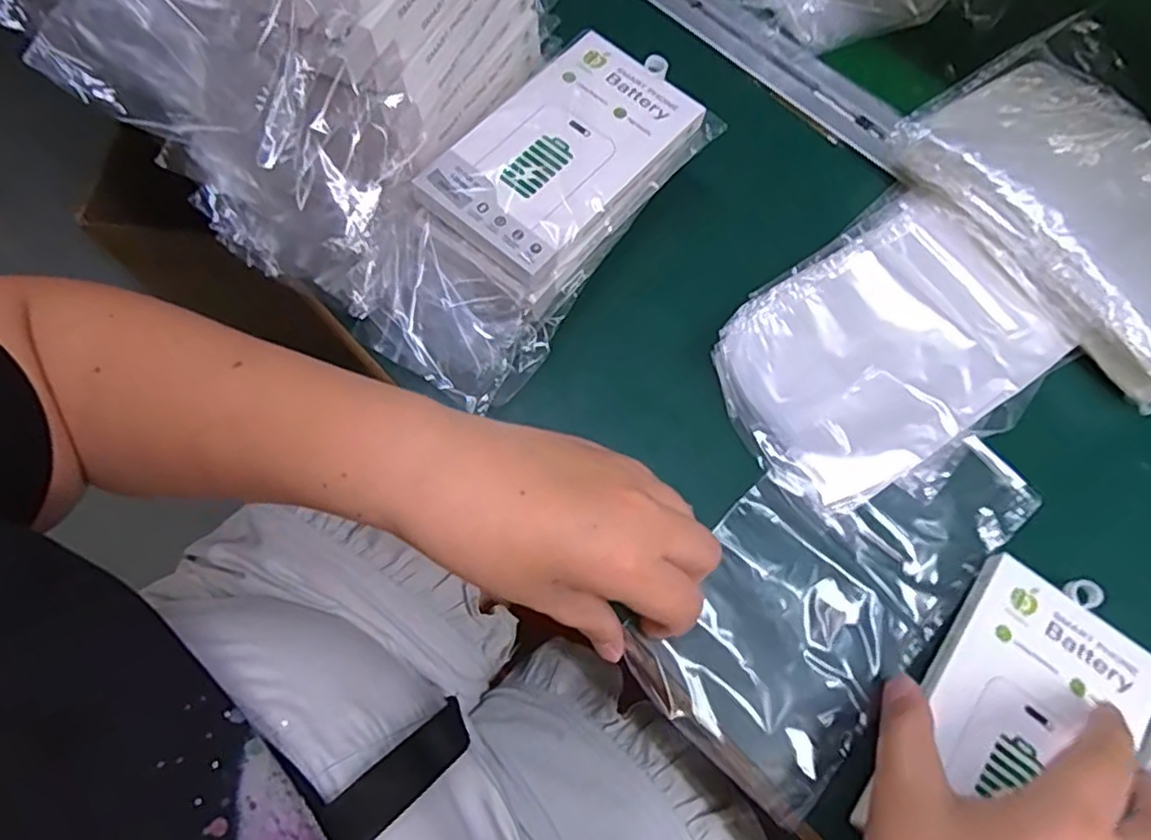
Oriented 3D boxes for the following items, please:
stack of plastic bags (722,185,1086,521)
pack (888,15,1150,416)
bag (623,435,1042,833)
[{"bbox_3d":[0.158,-0.036,0.336,0.173,0.014,0.125,-37,73,-14],"label":"stack of plastic bags"},{"bbox_3d":[0.283,-0.116,0.357,0.136,0.046,0.193,-32,72,-13],"label":"pack"},{"bbox_3d":[0.116,0.069,0.296,0.096,0.015,0.189,43,75,13],"label":"bag"}]

